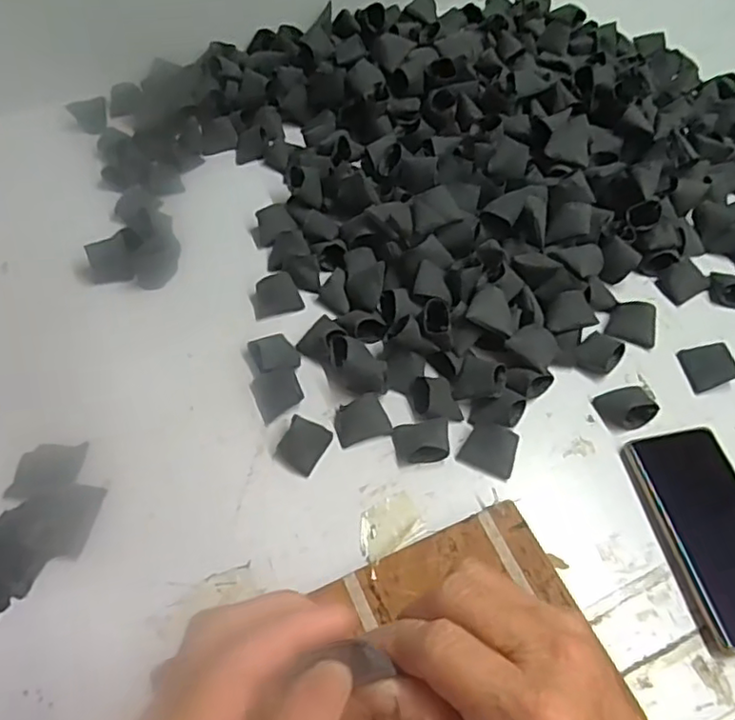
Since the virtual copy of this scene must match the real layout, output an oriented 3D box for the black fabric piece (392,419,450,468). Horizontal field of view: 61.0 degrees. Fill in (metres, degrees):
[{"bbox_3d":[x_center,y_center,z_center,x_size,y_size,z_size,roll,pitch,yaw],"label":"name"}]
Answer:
[{"bbox_3d":[0.045,0.062,0.497,0.044,0.023,0.036,-7,57,-5],"label":"black fabric piece"}]

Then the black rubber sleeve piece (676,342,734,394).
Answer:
[{"bbox_3d":[0.295,0.003,0.540,0.036,0.019,0.042,-13,58,-8],"label":"black rubber sleeve piece"}]

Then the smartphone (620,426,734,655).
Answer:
[{"bbox_3d":[0.257,0.126,0.462,0.077,0.012,0.159,-10,57,-6],"label":"smartphone"}]

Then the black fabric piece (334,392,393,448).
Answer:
[{"bbox_3d":[-0.005,0.048,0.511,0.043,0.017,0.034,-17,59,-11],"label":"black fabric piece"}]

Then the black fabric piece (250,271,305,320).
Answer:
[{"bbox_3d":[-0.088,-0.062,0.596,0.046,0.016,0.038,-13,58,-8],"label":"black fabric piece"}]

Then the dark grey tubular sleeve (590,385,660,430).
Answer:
[{"bbox_3d":[0.219,0.036,0.517,0.048,0.022,0.036,-15,58,-10],"label":"dark grey tubular sleeve"}]

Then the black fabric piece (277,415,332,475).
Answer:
[{"bbox_3d":[-0.052,0.067,0.500,0.031,0.016,0.041,24,60,15],"label":"black fabric piece"}]

